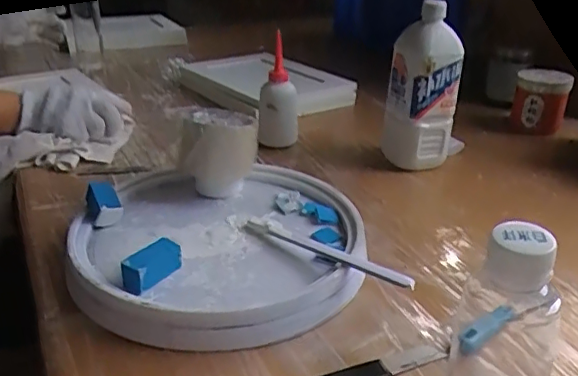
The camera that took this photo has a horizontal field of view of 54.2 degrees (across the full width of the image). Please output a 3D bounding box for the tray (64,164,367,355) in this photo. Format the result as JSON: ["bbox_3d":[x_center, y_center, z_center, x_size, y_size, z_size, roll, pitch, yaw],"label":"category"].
[{"bbox_3d":[-0.070,0.054,0.569,0.273,0.041,0.258,3,27,-1],"label":"tray"}]

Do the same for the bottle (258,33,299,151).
[{"bbox_3d":[-0.013,-0.136,0.838,0.056,0.151,0.059,13,29,17],"label":"bottle"}]

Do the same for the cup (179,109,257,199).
[{"bbox_3d":[-0.082,-0.041,0.652,0.088,0.090,0.070,0,27,-6],"label":"cup"}]

